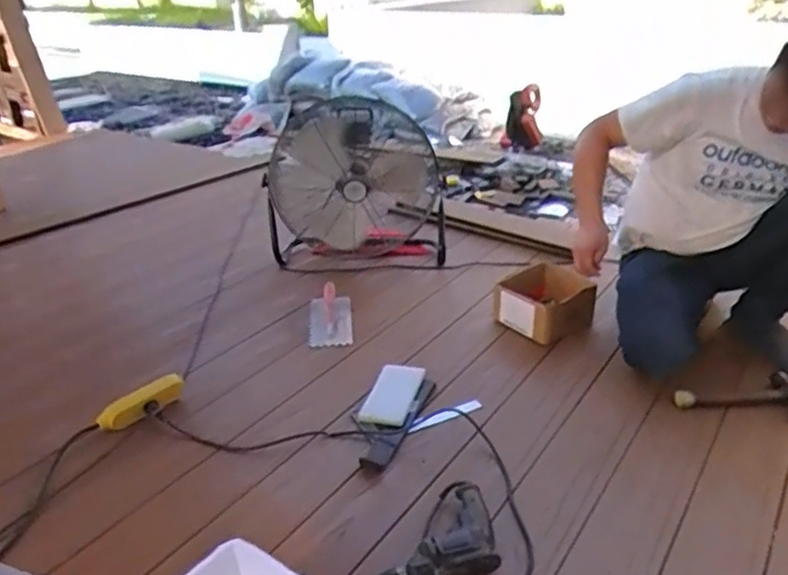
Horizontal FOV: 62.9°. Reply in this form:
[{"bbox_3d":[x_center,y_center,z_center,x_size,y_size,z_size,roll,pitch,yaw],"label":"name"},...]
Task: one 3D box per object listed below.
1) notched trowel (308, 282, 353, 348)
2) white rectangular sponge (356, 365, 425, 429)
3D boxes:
[{"bbox_3d":[-0.185,0.077,1.867,0.122,0.055,0.281,-4,28,-4],"label":"notched trowel"},{"bbox_3d":[-0.001,0.253,1.529,0.110,0.019,0.231,6,29,15],"label":"white rectangular sponge"}]

